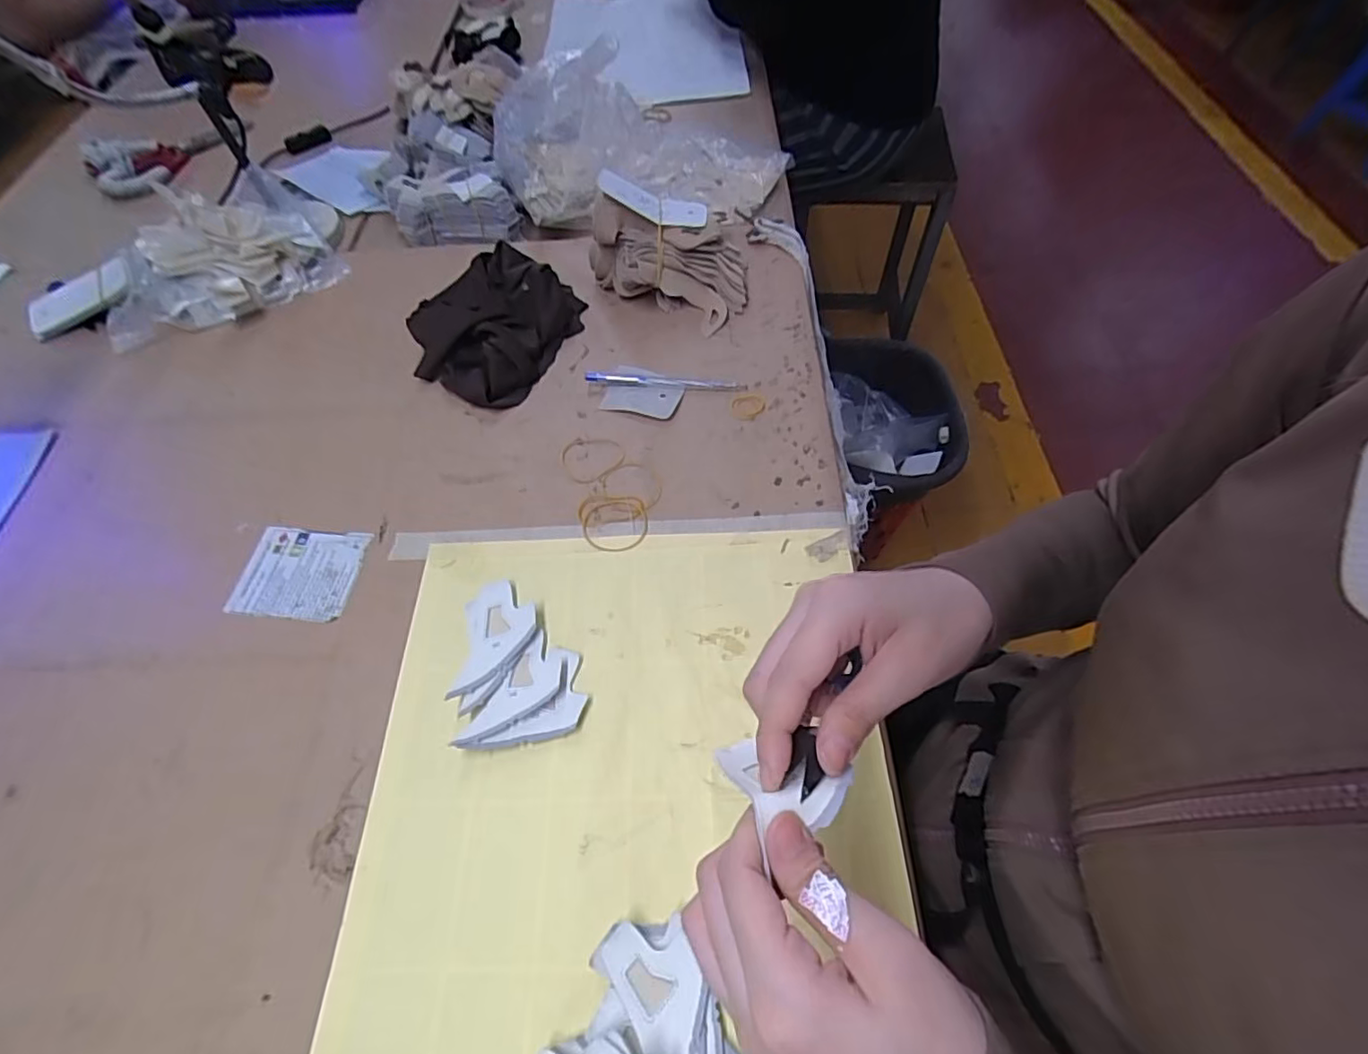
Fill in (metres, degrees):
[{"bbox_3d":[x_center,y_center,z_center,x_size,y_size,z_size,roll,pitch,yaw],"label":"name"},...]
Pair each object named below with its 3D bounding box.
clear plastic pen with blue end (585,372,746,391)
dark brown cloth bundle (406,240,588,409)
[{"bbox_3d":[-0.017,-0.128,0.536,0.140,0.011,0.014,2,59,5],"label":"clear plastic pen with blue end"},{"bbox_3d":[-0.181,-0.193,0.571,0.139,0.038,0.163,23,63,16],"label":"dark brown cloth bundle"}]

